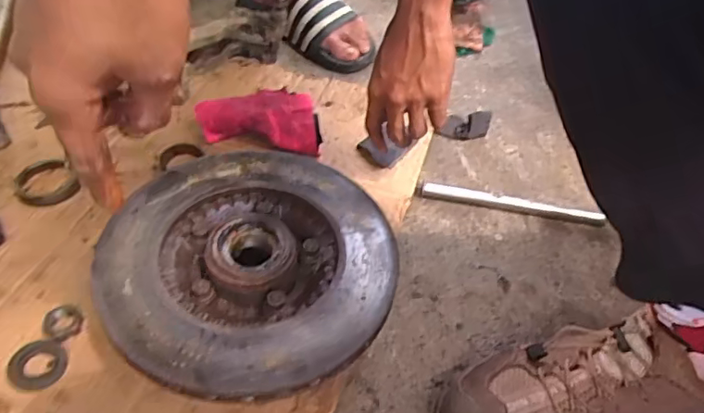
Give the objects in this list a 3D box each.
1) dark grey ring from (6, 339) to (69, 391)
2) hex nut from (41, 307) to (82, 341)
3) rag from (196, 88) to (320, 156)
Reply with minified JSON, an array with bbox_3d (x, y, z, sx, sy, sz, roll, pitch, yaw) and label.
[{"bbox_3d":[-0.265,0.133,0.475,0.045,0.008,0.044,3,47,-4],"label":"dark grey ring"},{"bbox_3d":[-0.257,0.103,0.497,0.032,0.007,0.033,-25,55,-27],"label":"hex nut"},{"bbox_3d":[-0.111,-0.106,0.677,0.150,0.053,0.065,9,47,2],"label":"rag"}]

